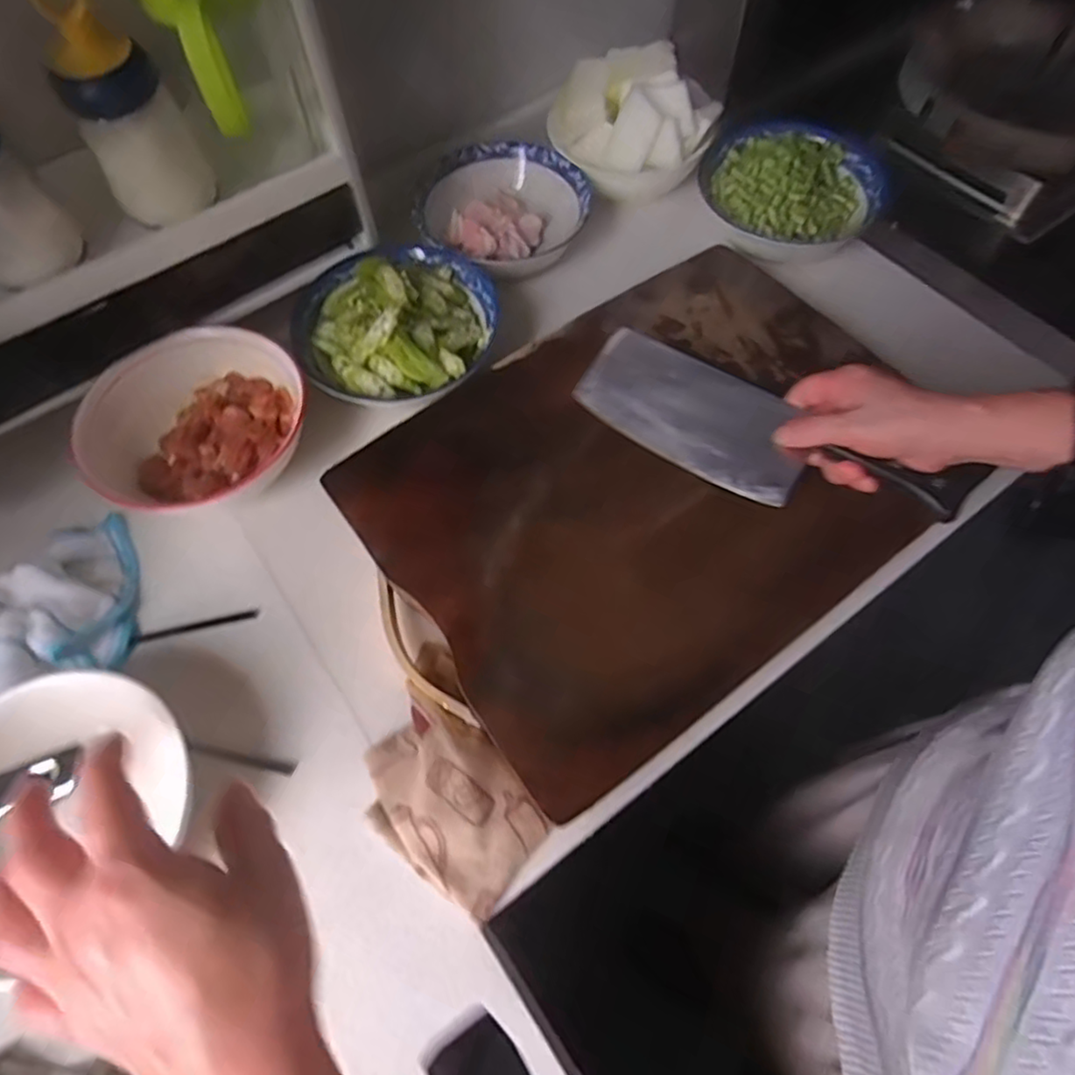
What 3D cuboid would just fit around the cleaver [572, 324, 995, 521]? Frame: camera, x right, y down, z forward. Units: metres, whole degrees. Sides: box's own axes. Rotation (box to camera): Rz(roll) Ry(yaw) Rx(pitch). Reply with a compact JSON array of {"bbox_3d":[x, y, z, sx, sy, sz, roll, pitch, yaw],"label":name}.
[{"bbox_3d":[0.165,-0.075,0.478,0.278,0.030,0.088,25,65,15],"label":"cleaver"}]

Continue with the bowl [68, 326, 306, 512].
[{"bbox_3d":[-0.273,-0.092,0.524,0.151,0.053,0.161,0,64,1],"label":"bowl"}]

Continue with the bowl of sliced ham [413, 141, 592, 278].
[{"bbox_3d":[-0.035,-0.323,0.654,0.162,0.040,0.175,0,64,1],"label":"bowl of sliced ham"}]

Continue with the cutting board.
[{"bbox_3d":[0.096,-0.056,0.496,0.426,0.032,0.310,-33,69,-16],"label":"cutting board"}]

